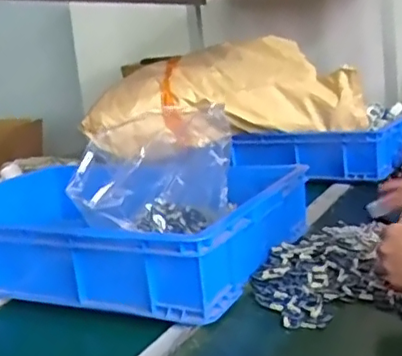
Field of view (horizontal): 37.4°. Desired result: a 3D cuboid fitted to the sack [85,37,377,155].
[{"bbox_3d":[0.063,-0.214,1.498,0.672,0.212,0.235,-4,12,3],"label":"sack"}]

